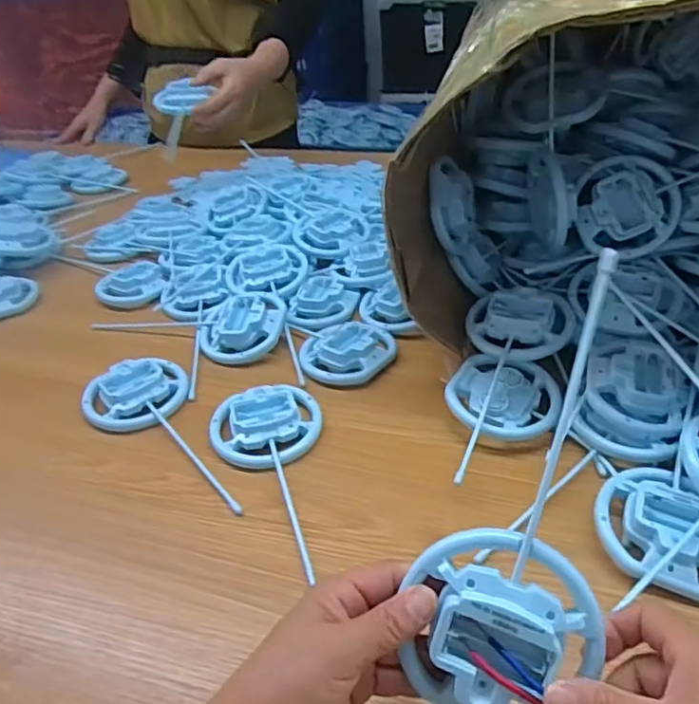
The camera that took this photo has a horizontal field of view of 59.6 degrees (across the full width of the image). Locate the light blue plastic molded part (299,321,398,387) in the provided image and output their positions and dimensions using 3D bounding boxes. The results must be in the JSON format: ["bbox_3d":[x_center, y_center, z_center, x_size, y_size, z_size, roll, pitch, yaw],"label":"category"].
[{"bbox_3d":[-0.002,-0.001,0.672,0.103,0.027,0.083,-16,38,-14],"label":"light blue plastic molded part"}]

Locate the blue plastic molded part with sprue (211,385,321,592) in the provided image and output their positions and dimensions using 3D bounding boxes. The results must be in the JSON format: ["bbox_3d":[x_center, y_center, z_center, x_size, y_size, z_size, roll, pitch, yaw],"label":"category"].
[{"bbox_3d":[-0.069,0.106,0.533,0.104,0.028,0.207,-9,37,-5],"label":"blue plastic molded part with sprue"}]

